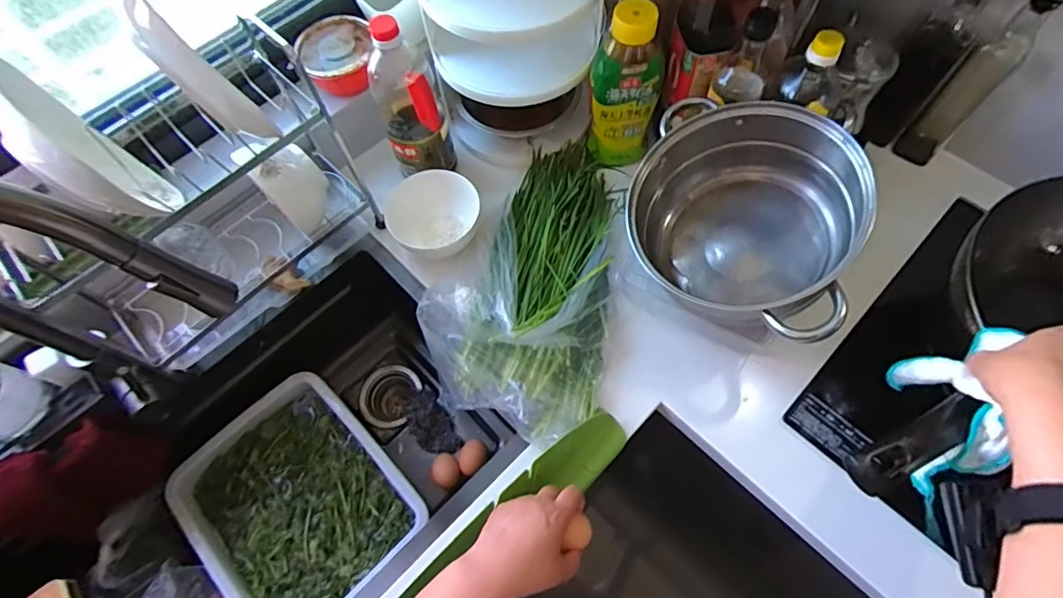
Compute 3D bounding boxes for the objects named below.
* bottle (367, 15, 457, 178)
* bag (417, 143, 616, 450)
[{"bbox_3d":[-0.160,-0.256,0.698,0.081,0.227,0.077,-17,65,-6],"label":"bottle"},{"bbox_3d":[0.009,-0.054,0.687,0.218,0.077,0.422,12,66,8],"label":"bag"}]

